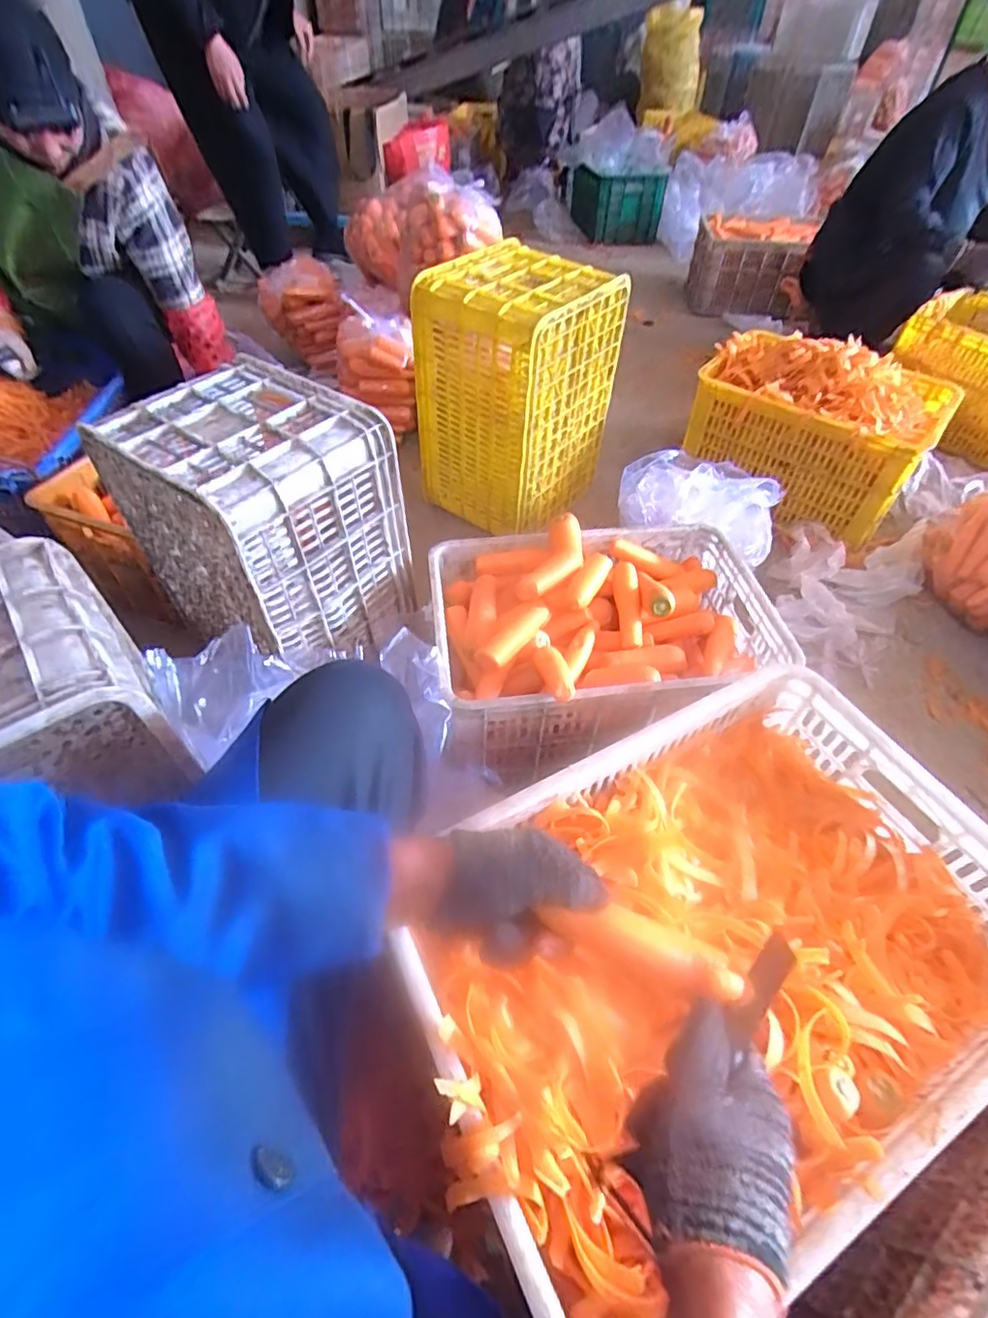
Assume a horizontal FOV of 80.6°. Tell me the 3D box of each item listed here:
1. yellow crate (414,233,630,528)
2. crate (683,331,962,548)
[{"bbox_3d":[0.044,-0.604,1.339,0.338,0.486,0.337,28,55,20],"label":"yellow crate"},{"bbox_3d":[0.787,-0.586,1.467,0.527,0.310,0.367,28,55,21],"label":"crate"}]

